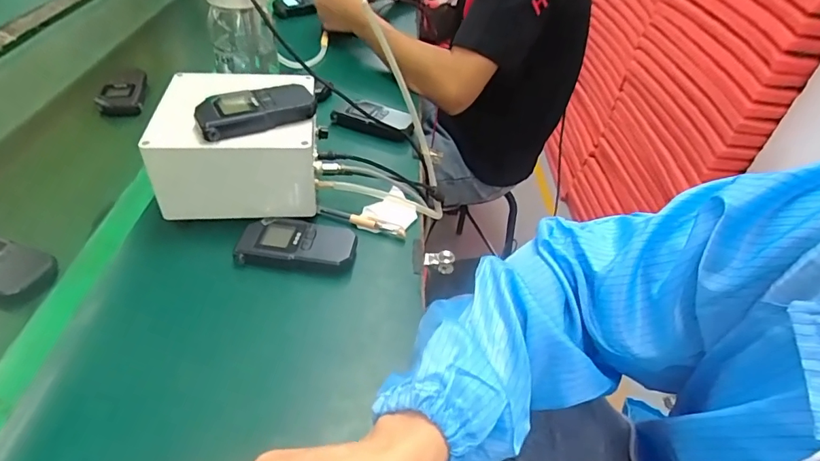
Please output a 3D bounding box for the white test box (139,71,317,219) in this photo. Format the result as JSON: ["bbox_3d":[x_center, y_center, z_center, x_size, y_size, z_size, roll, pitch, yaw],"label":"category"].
[{"bbox_3d":[-0.188,-0.095,0.536,0.153,0.109,0.164,-2,43,-10],"label":"white test box"}]

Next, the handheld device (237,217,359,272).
[{"bbox_3d":[-0.116,0.016,0.498,0.117,0.022,0.060,6,42,-2],"label":"handheld device"}]

